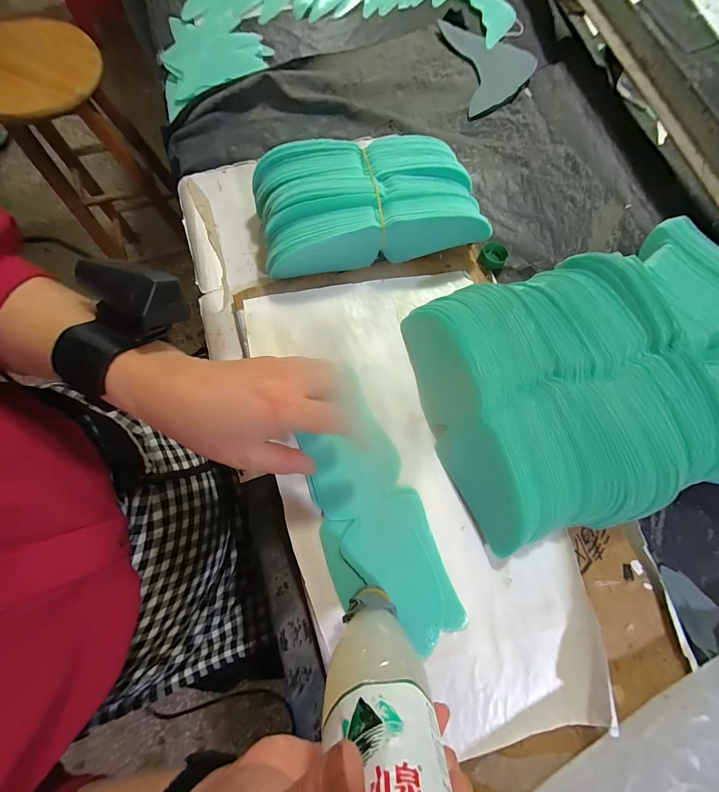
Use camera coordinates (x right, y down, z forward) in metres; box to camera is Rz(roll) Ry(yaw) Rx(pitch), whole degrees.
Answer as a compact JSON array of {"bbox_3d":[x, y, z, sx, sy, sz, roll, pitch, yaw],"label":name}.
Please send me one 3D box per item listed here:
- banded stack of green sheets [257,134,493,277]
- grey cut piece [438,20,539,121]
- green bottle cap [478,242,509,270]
[{"bbox_3d":[0.009,-0.207,0.341,0.234,0.060,0.121,-11,77,-5],"label":"banded stack of green sheets"},{"bbox_3d":[0.194,-0.472,0.443,0.120,0.017,0.161,-10,77,-5],"label":"grey cut piece"},{"bbox_3d":[0.162,-0.169,0.373,0.030,0.015,0.023,26,76,4],"label":"green bottle cap"}]

